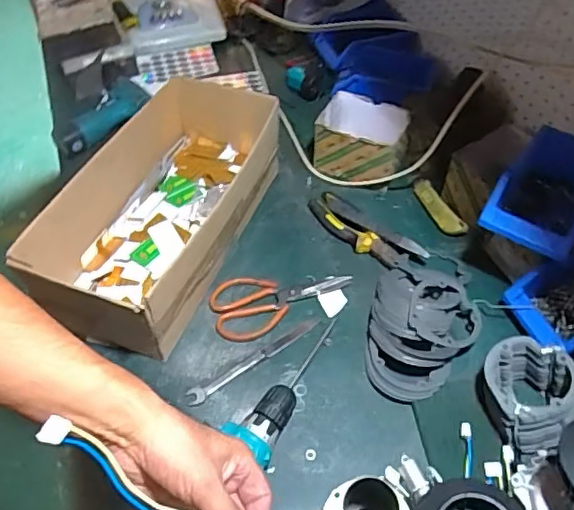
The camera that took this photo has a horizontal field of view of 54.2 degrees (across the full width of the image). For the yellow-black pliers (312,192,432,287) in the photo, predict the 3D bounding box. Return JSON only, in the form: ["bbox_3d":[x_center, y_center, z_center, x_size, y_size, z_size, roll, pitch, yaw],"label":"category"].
[{"bbox_3d":[0.123,-0.030,0.867,0.213,0.028,0.055,37,59,26],"label":"yellow-black pliers"}]

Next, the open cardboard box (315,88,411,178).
[{"bbox_3d":[0.129,-0.196,0.957,0.153,0.084,0.119,16,52,12],"label":"open cardboard box"}]

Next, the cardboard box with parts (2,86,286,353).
[{"bbox_3d":[-0.177,-0.079,0.828,0.222,0.129,0.454,16,52,12],"label":"cardboard box with parts"}]

